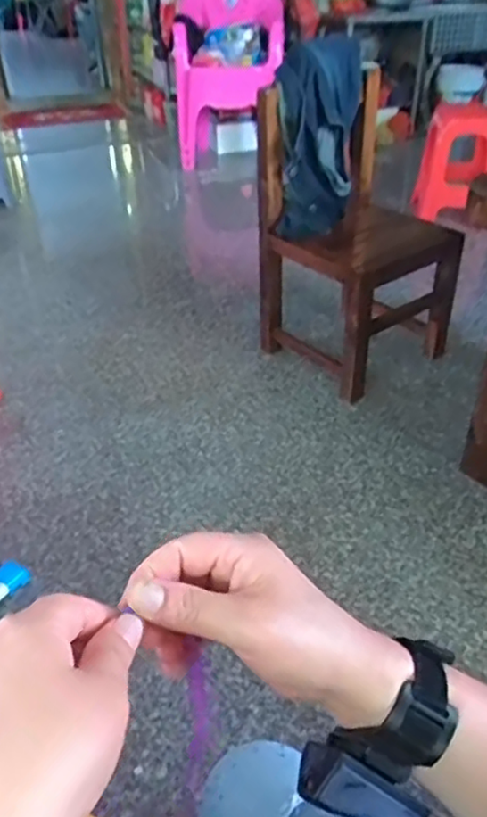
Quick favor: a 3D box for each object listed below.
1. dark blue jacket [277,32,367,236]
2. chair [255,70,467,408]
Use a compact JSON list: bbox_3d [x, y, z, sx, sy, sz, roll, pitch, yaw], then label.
[{"bbox_3d":[0.201,-0.738,1.745,0.188,0.533,0.233,10,17,14],"label":"dark blue jacket"},{"bbox_3d":[0.342,-0.473,1.843,0.468,0.706,0.470,-21,40,-26],"label":"chair"}]

